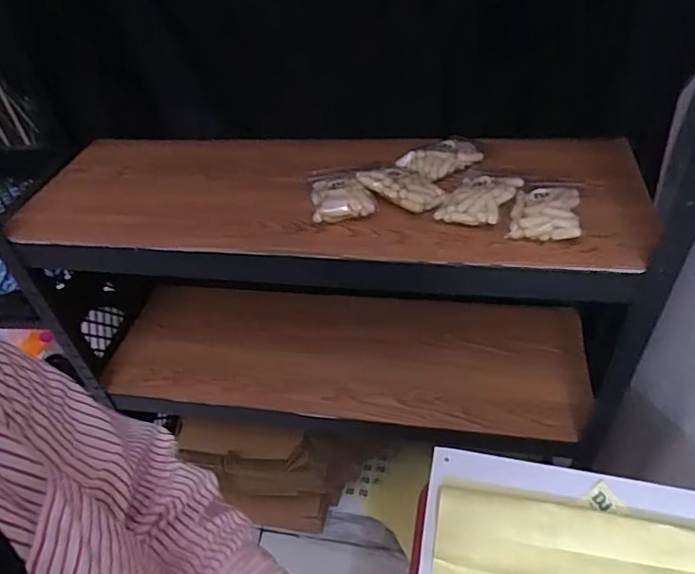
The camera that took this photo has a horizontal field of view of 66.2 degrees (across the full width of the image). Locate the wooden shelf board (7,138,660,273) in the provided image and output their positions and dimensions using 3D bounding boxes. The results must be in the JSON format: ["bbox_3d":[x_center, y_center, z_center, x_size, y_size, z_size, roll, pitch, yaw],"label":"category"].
[{"bbox_3d":[-0.043,-0.143,0.791,0.863,0.043,0.312,3,43,11],"label":"wooden shelf board"}]

